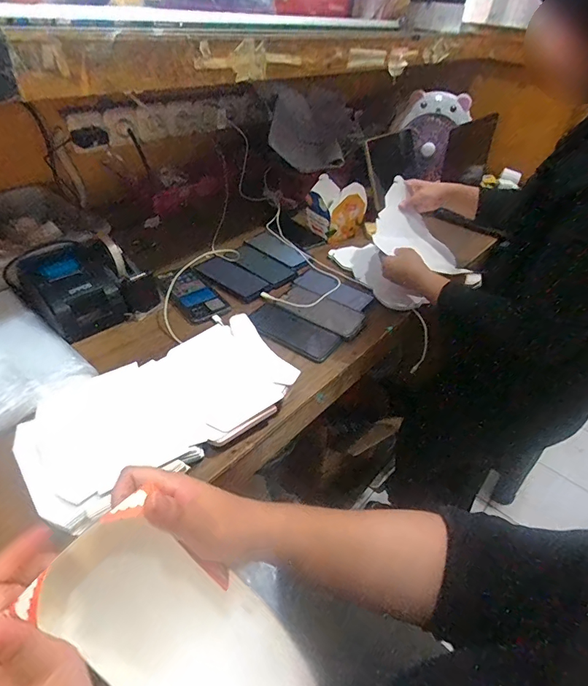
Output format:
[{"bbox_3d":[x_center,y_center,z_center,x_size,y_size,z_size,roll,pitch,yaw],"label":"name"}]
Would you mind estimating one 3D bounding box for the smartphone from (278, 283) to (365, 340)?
[{"bbox_3d":[0.053,-0.065,0.756,0.171,0.008,0.086,29,45,26],"label":"smartphone"}]

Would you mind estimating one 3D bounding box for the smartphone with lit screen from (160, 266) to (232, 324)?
[{"bbox_3d":[-0.188,-0.092,0.764,0.079,0.016,0.152,-34,63,-28],"label":"smartphone with lit screen"}]

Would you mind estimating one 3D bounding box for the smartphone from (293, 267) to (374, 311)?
[{"bbox_3d":[0.079,-0.111,0.824,0.157,0.007,0.082,25,44,22],"label":"smartphone"}]

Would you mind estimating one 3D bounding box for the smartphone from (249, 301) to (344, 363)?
[{"bbox_3d":[-0.002,-0.020,0.710,0.162,0.015,0.076,29,45,25],"label":"smartphone"}]

